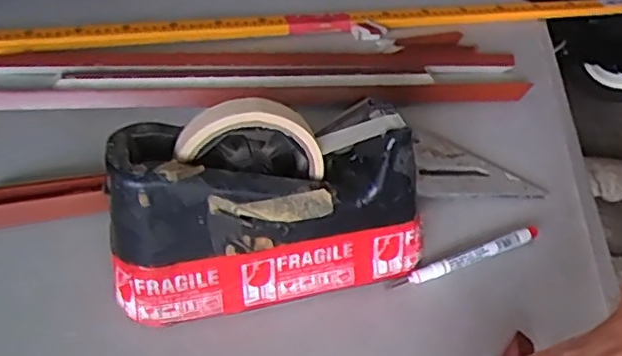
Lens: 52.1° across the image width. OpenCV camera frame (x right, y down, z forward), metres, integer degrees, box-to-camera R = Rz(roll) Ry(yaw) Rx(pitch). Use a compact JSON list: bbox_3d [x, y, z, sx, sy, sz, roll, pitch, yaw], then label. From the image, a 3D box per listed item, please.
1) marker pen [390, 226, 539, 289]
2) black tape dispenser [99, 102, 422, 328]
[{"bbox_3d":[0.114,0.056,0.457,0.125,0.010,0.010,-16,41,-22],"label":"marker pen"},{"bbox_3d":[-0.030,0.015,0.416,0.198,0.123,0.081,-8,39,-13],"label":"black tape dispenser"}]

